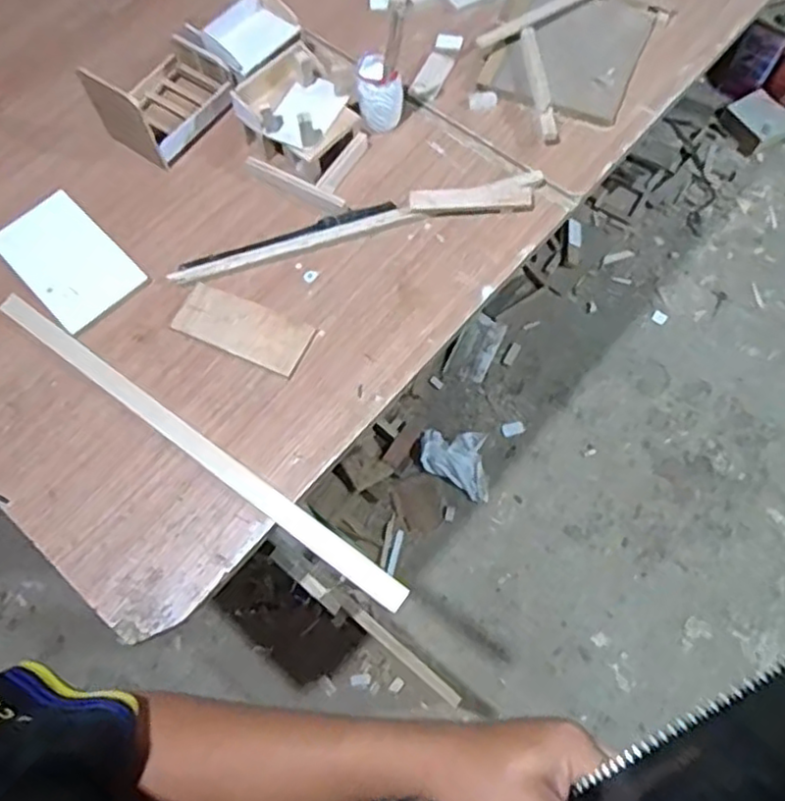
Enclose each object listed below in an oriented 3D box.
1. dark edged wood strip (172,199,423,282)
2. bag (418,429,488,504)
[{"bbox_3d":[-0.130,-0.217,0.918,0.332,0.013,0.034,-17,69,-6],"label":"dark edged wood strip"},{"bbox_3d":[0.138,0.144,1.540,0.147,0.026,0.160,1,67,3],"label":"bag"}]

